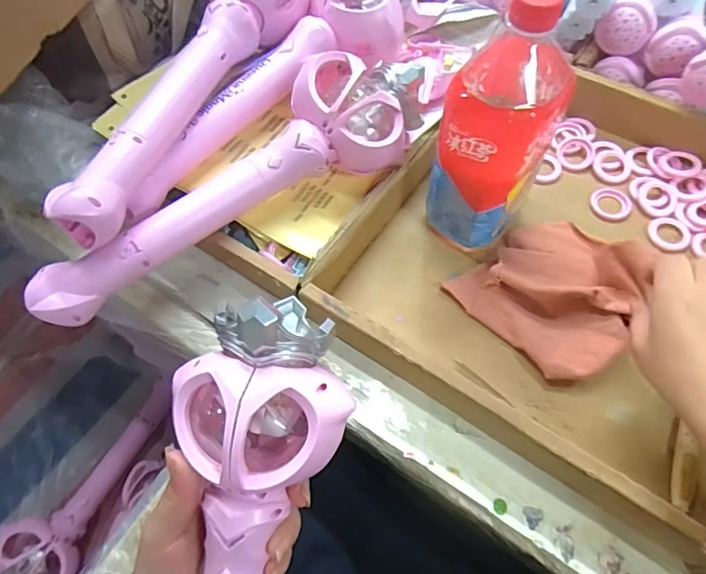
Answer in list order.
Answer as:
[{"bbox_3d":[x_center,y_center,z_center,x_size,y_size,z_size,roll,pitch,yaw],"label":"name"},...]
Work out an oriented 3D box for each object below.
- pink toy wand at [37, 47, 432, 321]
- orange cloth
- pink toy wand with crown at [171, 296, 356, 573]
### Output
[{"bbox_3d":[-0.101,-0.090,0.406,0.347,0.063,0.106,-35,66,-14],"label":"pink toy wand"},{"bbox_3d":[0.177,-0.002,0.412,0.133,0.041,0.133,-41,68,-17],"label":"orange cloth"},{"bbox_3d":[-0.070,0.163,0.271,0.091,0.046,0.313,10,94,8],"label":"pink toy wand with crown"}]

